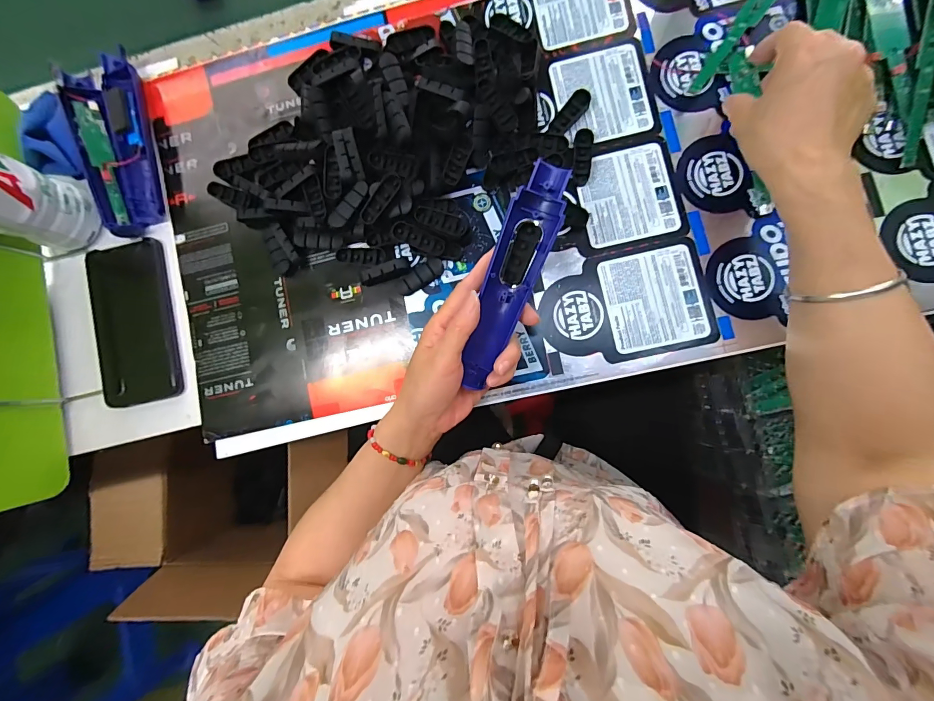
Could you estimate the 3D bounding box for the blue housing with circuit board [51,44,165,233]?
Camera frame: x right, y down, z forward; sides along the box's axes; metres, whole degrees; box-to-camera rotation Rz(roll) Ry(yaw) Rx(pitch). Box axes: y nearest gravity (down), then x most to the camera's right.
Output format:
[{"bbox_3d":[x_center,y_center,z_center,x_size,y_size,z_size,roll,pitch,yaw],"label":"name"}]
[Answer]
[{"bbox_3d":[-0.344,-0.200,0.396,0.070,0.025,0.170,-12,87,4],"label":"blue housing with circuit board"}]

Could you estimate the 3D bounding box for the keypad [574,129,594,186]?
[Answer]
[{"bbox_3d":[0.103,-0.173,0.360,0.016,0.009,0.048,5,88,4],"label":"keypad"}]

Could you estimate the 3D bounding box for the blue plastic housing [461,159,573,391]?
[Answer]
[{"bbox_3d":[0.033,-0.052,0.311,0.038,0.019,0.171,21,106,6],"label":"blue plastic housing"}]

